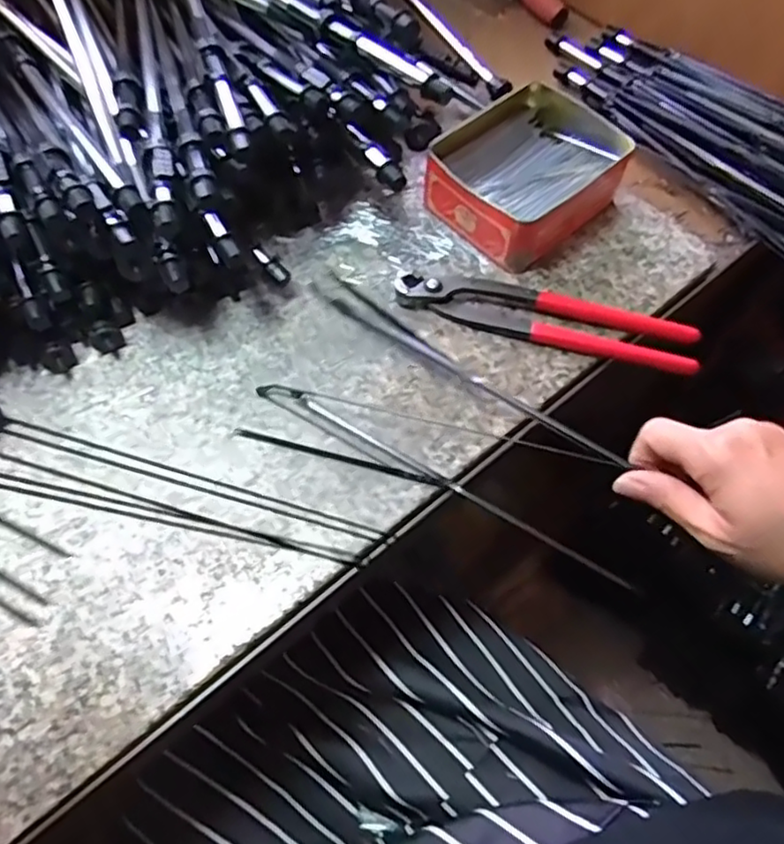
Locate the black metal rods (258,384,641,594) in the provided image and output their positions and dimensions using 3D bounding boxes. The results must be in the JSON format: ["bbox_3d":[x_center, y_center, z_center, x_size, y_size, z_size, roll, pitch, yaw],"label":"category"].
[{"bbox_3d":[0.026,0.034,0.390,0.243,0.008,0.016,27,66,13],"label":"black metal rods"}]

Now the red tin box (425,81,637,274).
[{"bbox_3d":[0.092,-0.178,0.474,0.126,0.048,0.111,-38,69,-18],"label":"red tin box"}]

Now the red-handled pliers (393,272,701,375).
[{"bbox_3d":[0.098,-0.067,0.436,0.196,0.015,0.032,14,63,6],"label":"red-handled pliers"}]

